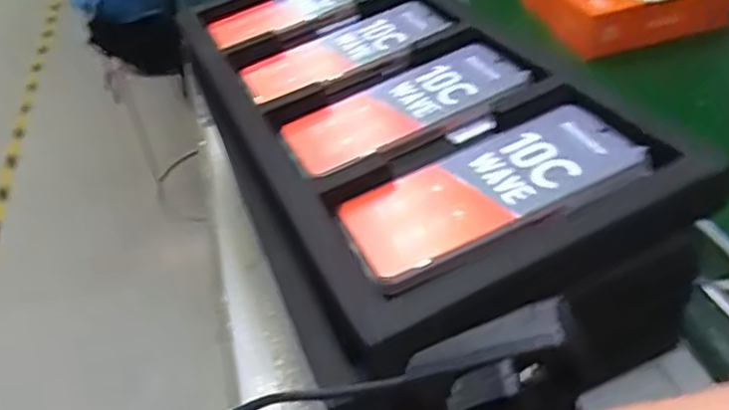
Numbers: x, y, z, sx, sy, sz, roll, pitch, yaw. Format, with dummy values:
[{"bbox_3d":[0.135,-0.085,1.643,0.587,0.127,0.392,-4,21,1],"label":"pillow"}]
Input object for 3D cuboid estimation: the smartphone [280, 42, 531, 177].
[{"bbox_3d":[0.027,-0.072,0.485,0.170,0.009,0.080,-24,42,-5],"label":"smartphone"}]

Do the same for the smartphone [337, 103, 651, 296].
[{"bbox_3d":[0.073,-0.009,0.393,0.168,0.006,0.087,-24,38,-7],"label":"smartphone"}]

